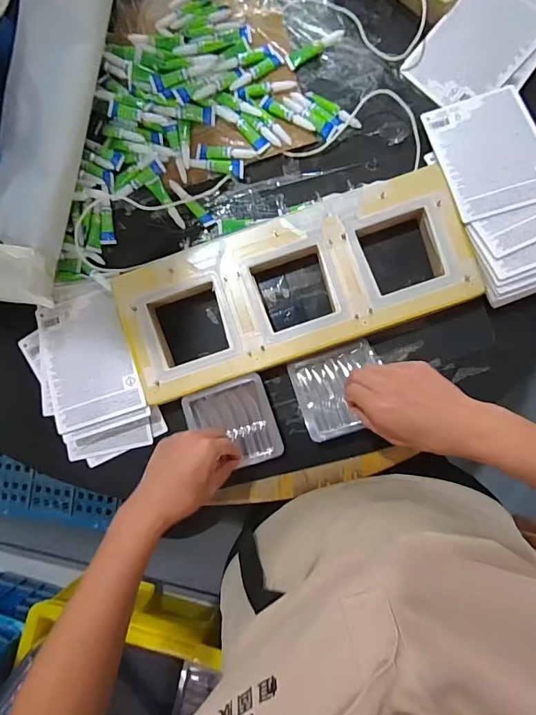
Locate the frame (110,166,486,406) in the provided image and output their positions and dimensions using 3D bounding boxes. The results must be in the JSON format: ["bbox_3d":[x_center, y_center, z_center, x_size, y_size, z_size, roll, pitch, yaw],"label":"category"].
[{"bbox_3d":[0.031,-0.087,0.524,0.422,0.040,0.168,-19,84,2],"label":"frame"}]

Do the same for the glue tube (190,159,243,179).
[{"bbox_3d":[-0.067,-0.249,0.550,0.072,0.008,0.022,3,103,4],"label":"glue tube"}]

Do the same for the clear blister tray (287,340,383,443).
[{"bbox_3d":[0.088,0.038,0.500,0.107,0.025,0.097,-18,85,2],"label":"clear blister tray"}]

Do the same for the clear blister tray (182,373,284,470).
[{"bbox_3d":[-0.043,0.083,0.512,0.102,0.009,0.103,-18,84,2],"label":"clear blister tray"}]

